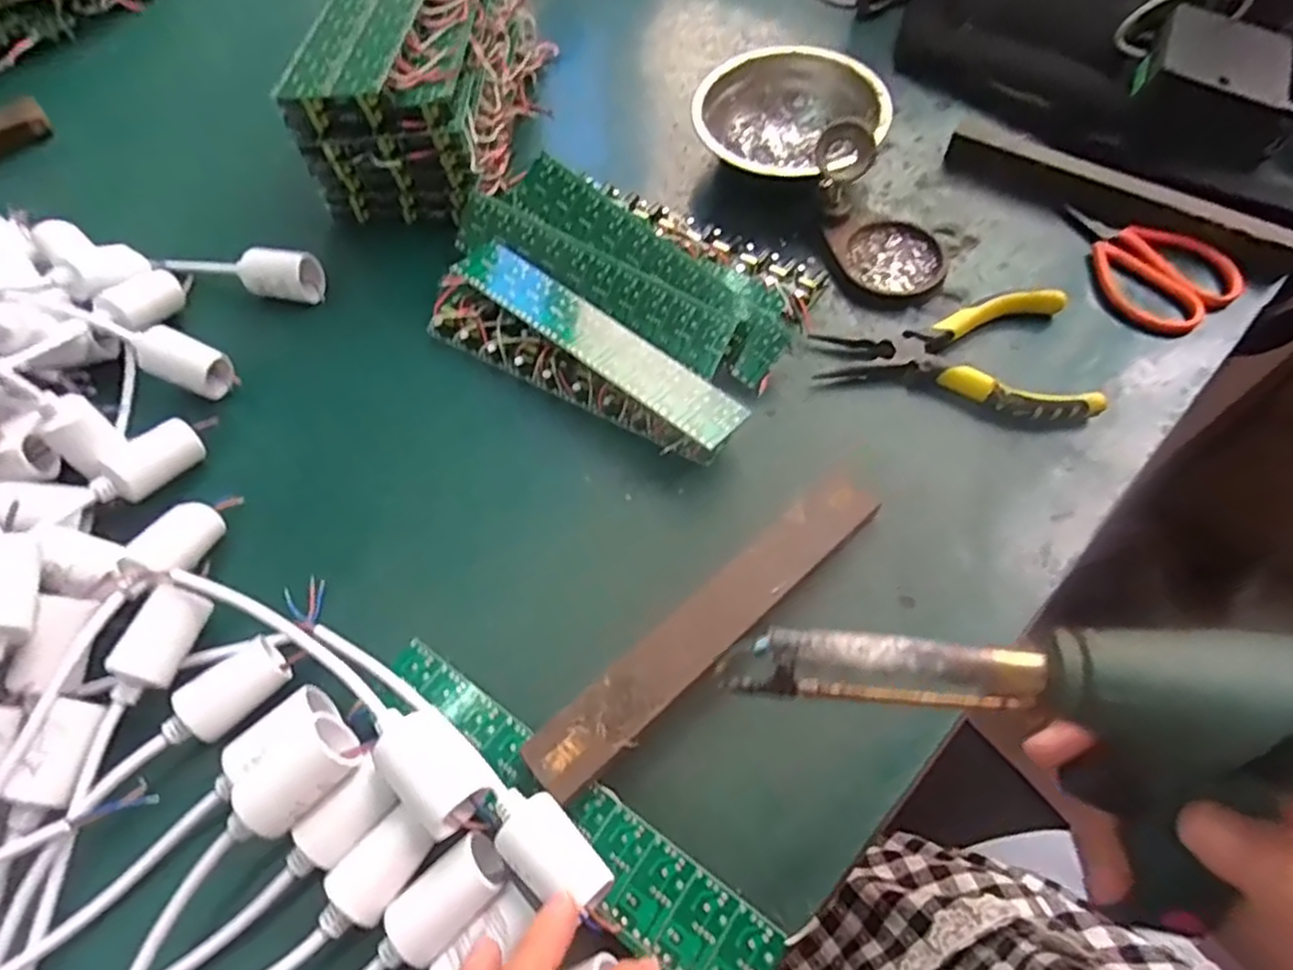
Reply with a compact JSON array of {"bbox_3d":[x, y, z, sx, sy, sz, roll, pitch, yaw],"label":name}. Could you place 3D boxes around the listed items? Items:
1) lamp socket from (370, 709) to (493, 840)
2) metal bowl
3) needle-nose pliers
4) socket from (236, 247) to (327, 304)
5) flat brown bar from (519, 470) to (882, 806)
[{"bbox_3d":[-0.090,0.116,0.291,0.027,0.030,0.054,-40,68,-16],"label":"lamp socket"},{"bbox_3d":[0.095,-0.253,0.479,0.121,0.035,0.121,-1,63,3],"label":"metal bowl"},{"bbox_3d":[0.174,-0.076,0.400,0.144,0.016,0.082,2,63,4],"label":"needle-nose pliers"},{"bbox_3d":[-0.237,-0.135,0.451,0.049,0.029,0.027,2,63,4],"label":"socket"},{"bbox_3d":[0.033,0.061,0.324,0.206,0.007,0.030,-38,66,-20],"label":"flat brown bar"}]

